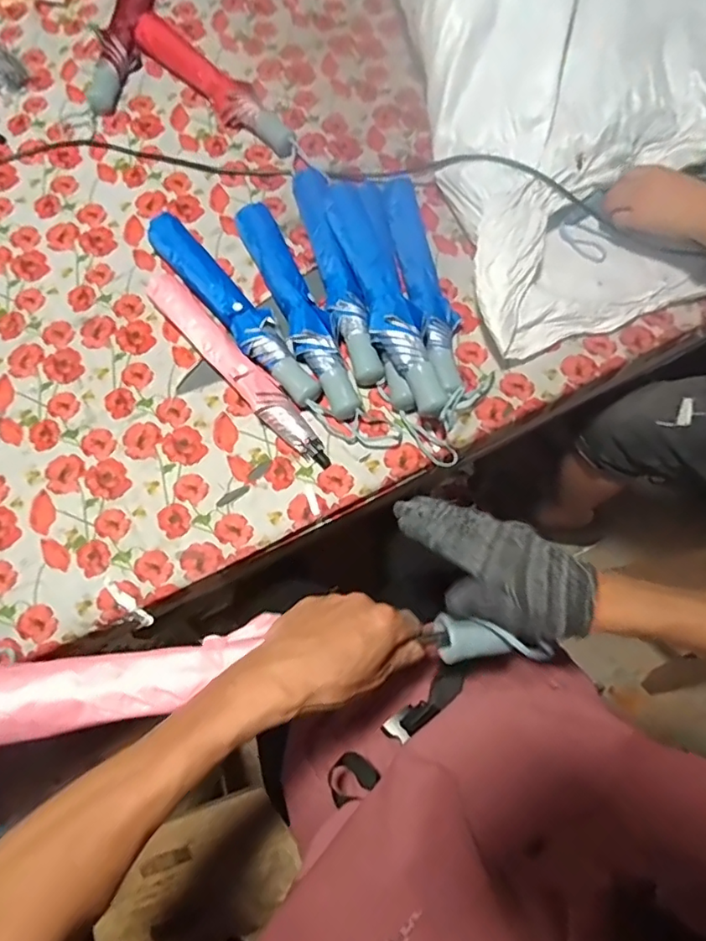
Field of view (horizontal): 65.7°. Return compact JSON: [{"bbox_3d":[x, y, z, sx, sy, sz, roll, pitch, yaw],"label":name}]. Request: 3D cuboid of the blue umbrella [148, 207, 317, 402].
[{"bbox_3d":[-0.158,-0.213,0.712,0.057,0.042,0.351,-37,74,-13],"label":"blue umbrella"}]

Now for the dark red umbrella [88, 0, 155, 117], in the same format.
[{"bbox_3d":[-0.362,-0.695,0.864,0.055,0.049,0.303,7,70,3],"label":"dark red umbrella"}]

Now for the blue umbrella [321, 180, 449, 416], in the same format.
[{"bbox_3d":[0.040,-0.222,0.681,0.070,0.041,0.348,-16,73,-7],"label":"blue umbrella"}]

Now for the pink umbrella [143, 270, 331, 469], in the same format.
[{"bbox_3d":[-0.144,-0.127,0.681,0.044,0.046,0.318,-40,74,-13],"label":"pink umbrella"}]

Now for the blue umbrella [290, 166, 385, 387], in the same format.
[{"bbox_3d":[-0.025,-0.269,0.732,0.053,0.049,0.349,-12,70,-4],"label":"blue umbrella"}]

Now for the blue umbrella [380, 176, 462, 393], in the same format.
[{"bbox_3d":[0.096,-0.241,0.718,0.059,0.047,0.338,-10,70,-3],"label":"blue umbrella"}]

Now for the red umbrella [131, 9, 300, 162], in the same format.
[{"bbox_3d":[-0.219,-0.602,0.852,0.060,0.044,0.350,-42,75,-14],"label":"red umbrella"}]

